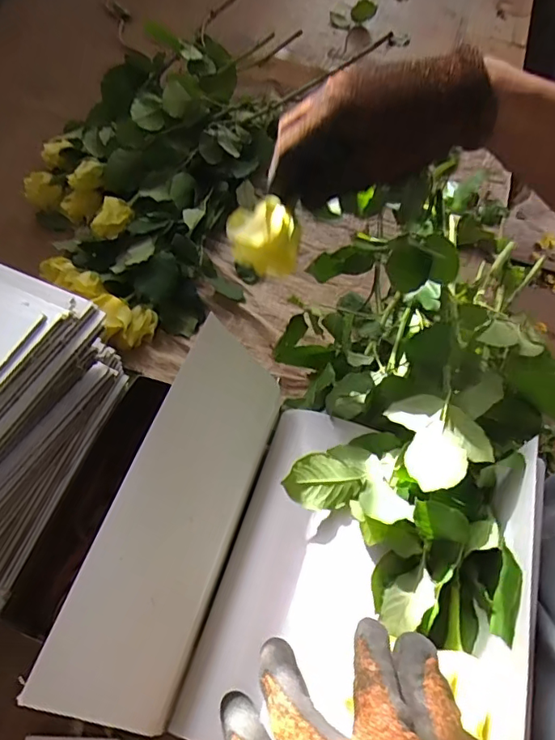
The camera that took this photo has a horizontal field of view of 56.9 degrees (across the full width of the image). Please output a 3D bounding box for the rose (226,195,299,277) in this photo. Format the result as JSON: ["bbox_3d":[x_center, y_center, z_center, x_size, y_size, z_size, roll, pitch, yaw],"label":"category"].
[{"bbox_3d":[-0.010,-0.094,0.351,0.048,0.033,0.044,3,60,-2],"label":"rose"}]

